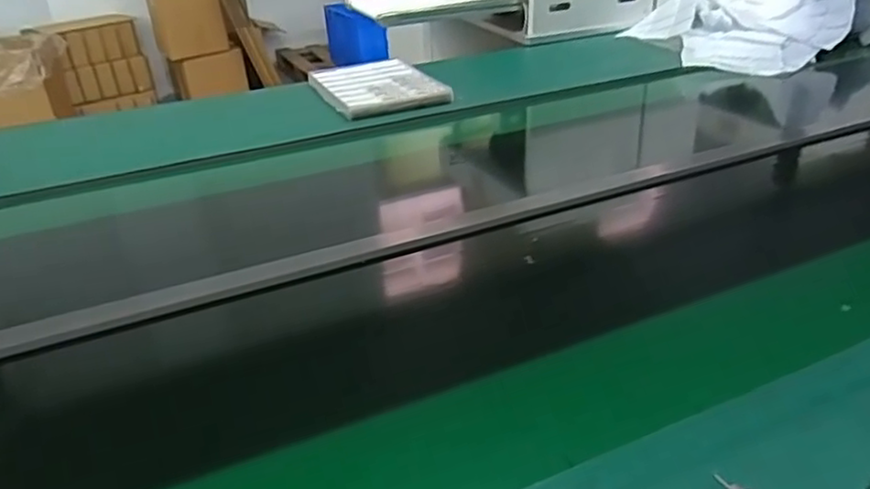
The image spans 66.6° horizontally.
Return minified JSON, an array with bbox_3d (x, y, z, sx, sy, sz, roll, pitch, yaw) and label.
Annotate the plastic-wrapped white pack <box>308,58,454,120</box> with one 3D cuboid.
[{"bbox_3d":[-0.135,-0.356,1.472,0.240,0.026,0.368,-15,32,-19],"label":"plastic-wrapped white pack"}]

